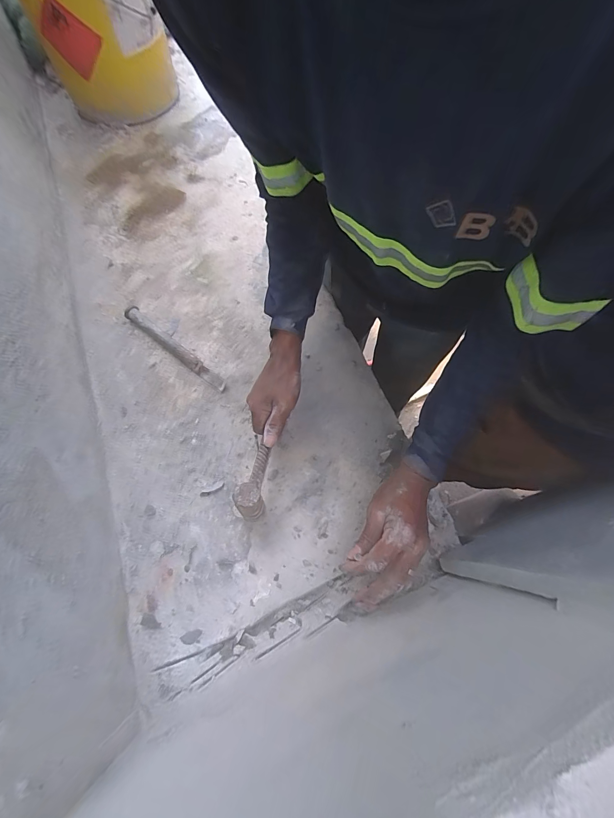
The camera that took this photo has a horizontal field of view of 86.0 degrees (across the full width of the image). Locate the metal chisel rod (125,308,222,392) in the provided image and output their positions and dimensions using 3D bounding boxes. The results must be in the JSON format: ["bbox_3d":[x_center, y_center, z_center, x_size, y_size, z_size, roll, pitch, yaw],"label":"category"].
[{"bbox_3d":[-0.238,-0.111,0.594,0.237,0.026,0.025,37,72,12],"label":"metal chisel rod"}]

